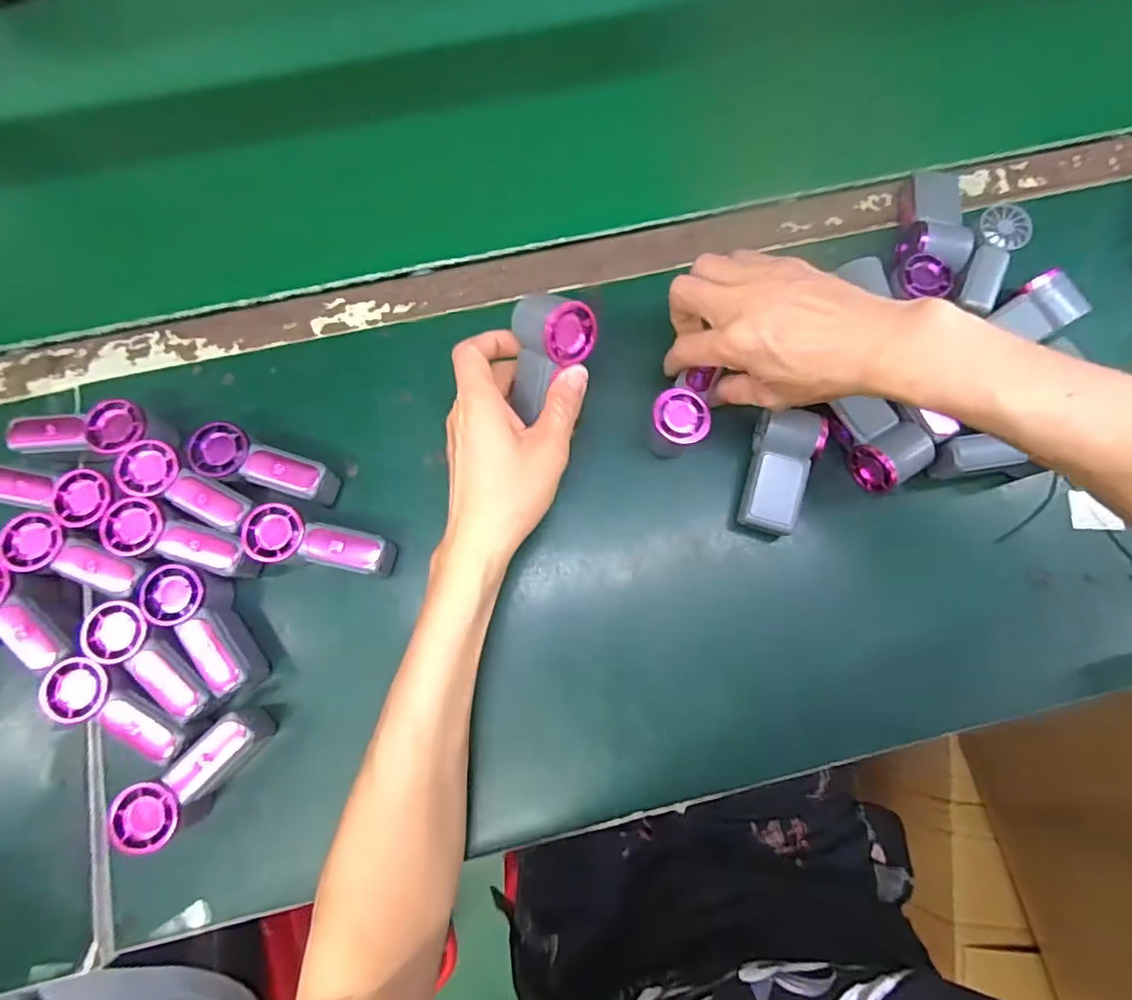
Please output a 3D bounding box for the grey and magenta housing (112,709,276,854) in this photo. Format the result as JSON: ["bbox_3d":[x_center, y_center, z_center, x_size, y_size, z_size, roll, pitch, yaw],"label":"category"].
[{"bbox_3d":[-0.237,0.178,0.378,0.035,0.046,0.096,43,63,8],"label":"grey and magenta housing"}]

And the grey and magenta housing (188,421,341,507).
[{"bbox_3d":[-0.212,-0.020,0.420,0.096,0.045,0.036,21,78,4],"label":"grey and magenta housing"}]

